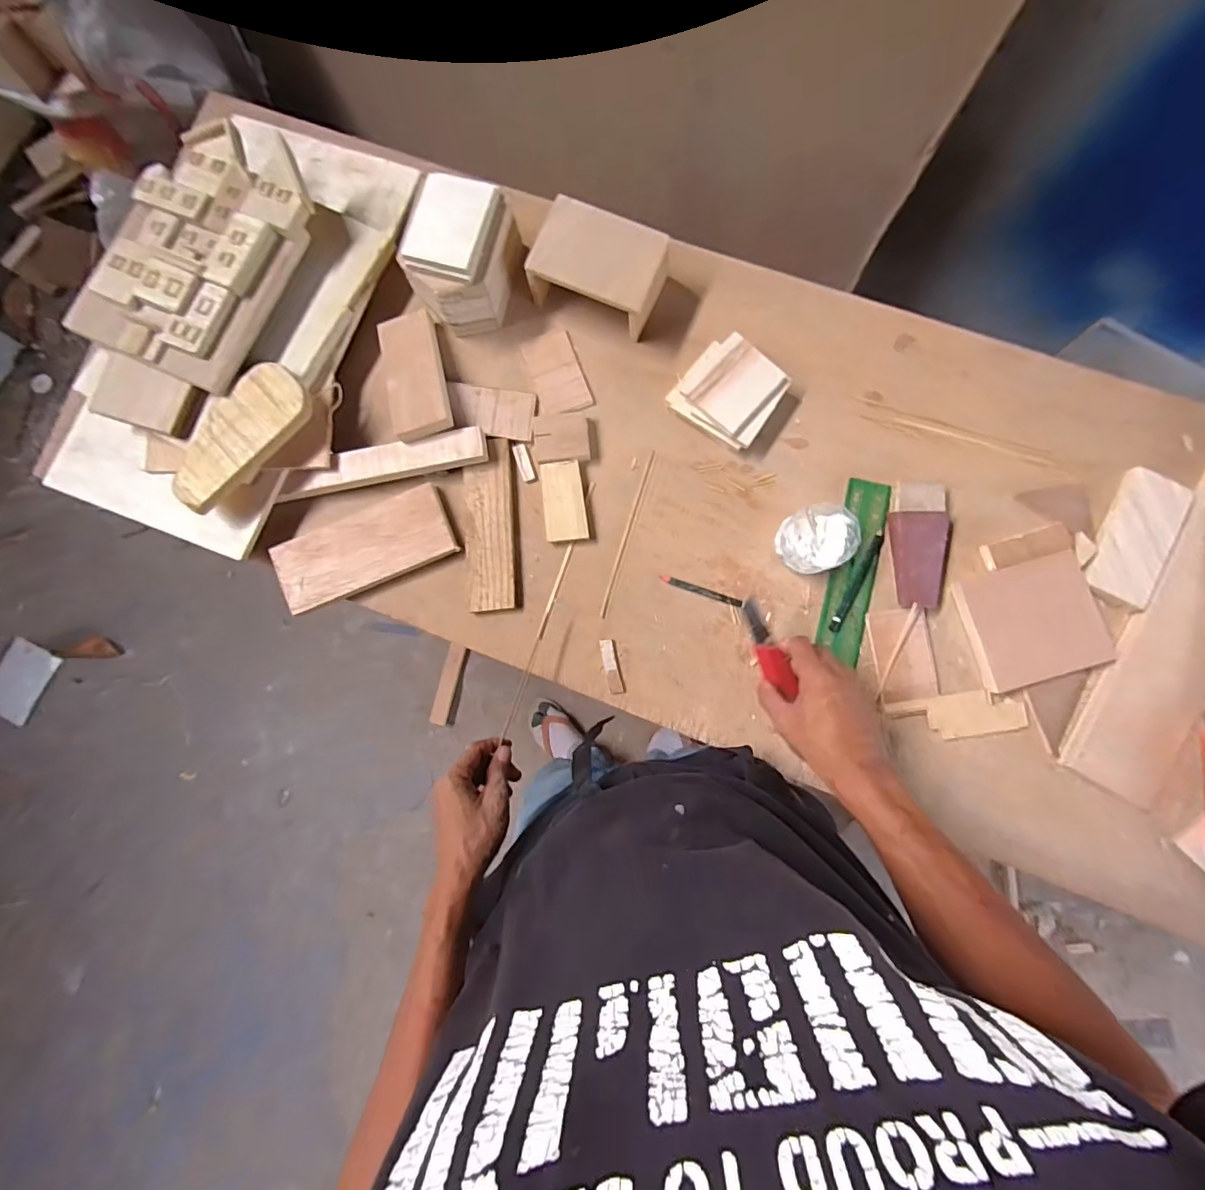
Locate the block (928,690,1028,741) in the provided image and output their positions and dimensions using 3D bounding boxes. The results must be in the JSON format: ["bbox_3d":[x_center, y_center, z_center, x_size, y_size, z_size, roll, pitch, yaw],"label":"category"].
[{"bbox_3d":[0.385,0.122,0.545,0.096,0.004,0.045,-9,85,2],"label":"block"}]

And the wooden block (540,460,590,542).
[{"bbox_3d":[-0.043,-0.104,0.591,0.046,0.015,0.087,-6,85,3],"label":"wooden block"}]

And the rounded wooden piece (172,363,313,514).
[{"bbox_3d":[-0.383,-0.166,0.559,0.077,0.016,0.169,37,86,3],"label":"rounded wooden piece"}]

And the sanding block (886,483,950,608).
[{"bbox_3d":[0.332,-0.053,0.558,0.056,0.025,0.130,6,85,4],"label":"sanding block"}]

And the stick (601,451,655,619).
[{"bbox_3d":[0.027,-0.069,0.589,0.007,0.004,0.193,17,86,5],"label":"stick"}]

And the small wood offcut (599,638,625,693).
[{"bbox_3d":[0.010,0.078,0.578,0.016,0.004,0.059,-14,84,2],"label":"small wood offcut"}]

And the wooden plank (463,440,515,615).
[{"bbox_3d":[-0.126,-0.077,0.591,0.052,0.010,0.188,-4,85,3],"label":"wooden plank"}]

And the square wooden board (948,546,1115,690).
[{"bbox_3d":[0.443,0.027,0.544,0.124,0.011,0.118,-17,84,2],"label":"square wooden board"}]

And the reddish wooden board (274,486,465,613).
[{"bbox_3d":[-0.266,-0.050,0.591,0.195,0.016,0.083,-23,84,1],"label":"reddish wooden board"}]

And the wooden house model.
[{"bbox_3d":[-0.420,-0.380,0.566,0.178,0.038,0.291,26,85,6],"label":"wooden house model"}]

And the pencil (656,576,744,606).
[{"bbox_3d":[0.108,-0.004,0.578,0.092,0.004,0.010,18,86,5],"label":"pencil"}]

